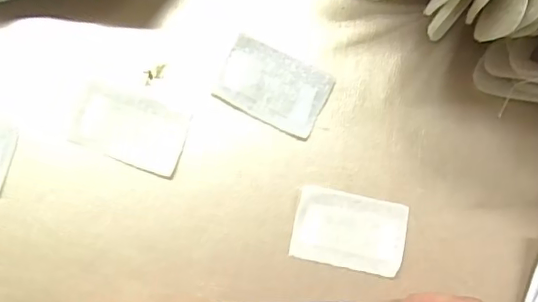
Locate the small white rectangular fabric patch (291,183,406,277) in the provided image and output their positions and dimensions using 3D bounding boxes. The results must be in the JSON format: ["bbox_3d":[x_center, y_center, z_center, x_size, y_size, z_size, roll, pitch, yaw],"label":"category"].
[{"bbox_3d":[0.040,0.040,0.279,0.055,0.004,0.036,13,84,-1],"label":"small white rectangular fabric patch"}]

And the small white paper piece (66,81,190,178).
[{"bbox_3d":[-0.068,-0.011,0.278,0.053,0.004,0.033,19,83,-5],"label":"small white paper piece"}]

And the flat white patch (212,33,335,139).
[{"bbox_3d":[0.002,-0.032,0.284,0.053,0.004,0.036,25,84,0],"label":"flat white patch"}]

